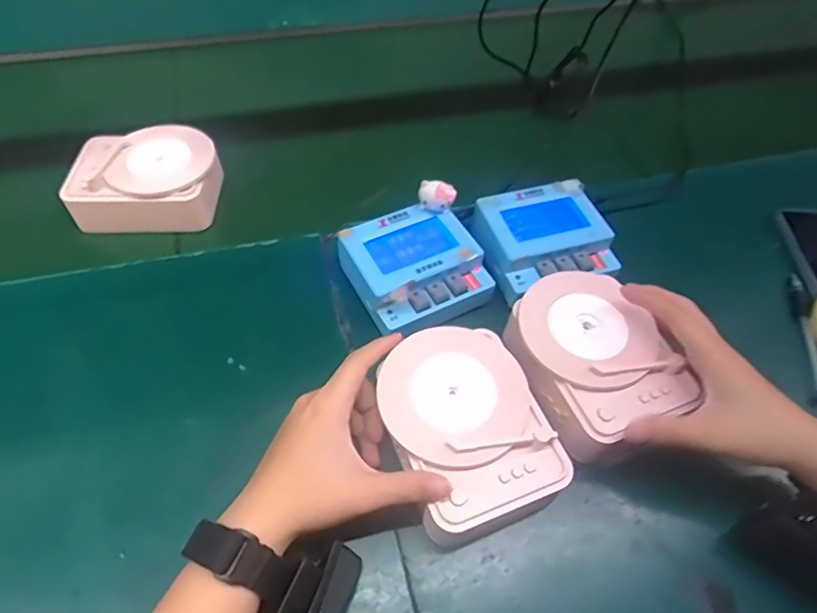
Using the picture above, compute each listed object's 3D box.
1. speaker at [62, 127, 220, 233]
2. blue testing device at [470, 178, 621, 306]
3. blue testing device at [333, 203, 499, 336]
[{"bbox_3d":[-0.254,-0.126,0.510,0.132,0.048,0.103,-3,53,-4],"label":"speaker"},{"bbox_3d":[0.120,-0.061,0.458,0.108,0.038,0.100,-13,54,-12],"label":"blue testing device"},{"bbox_3d":[0.005,-0.032,0.437,0.105,0.041,0.095,-23,57,-19],"label":"blue testing device"}]

